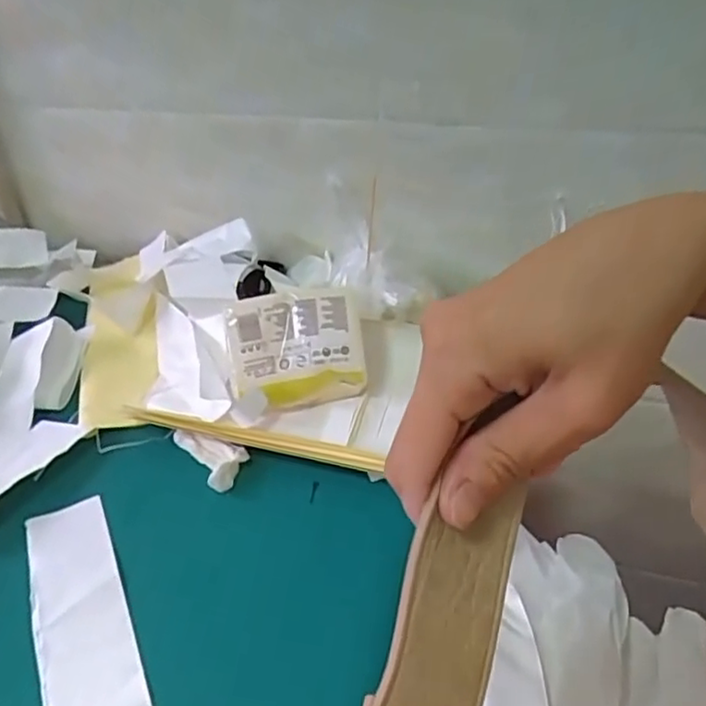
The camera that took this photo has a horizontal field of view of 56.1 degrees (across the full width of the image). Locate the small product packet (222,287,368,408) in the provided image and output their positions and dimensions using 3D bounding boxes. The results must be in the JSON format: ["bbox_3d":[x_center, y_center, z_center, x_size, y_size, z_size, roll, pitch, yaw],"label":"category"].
[{"bbox_3d":[-0.051,-0.004,0.595,0.119,0.103,0.029,-8,-2,-4],"label":"small product packet"}]

